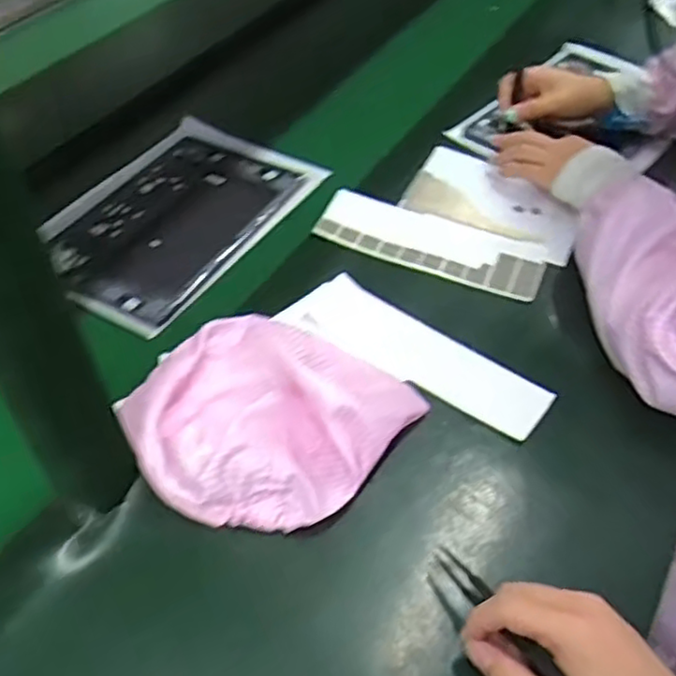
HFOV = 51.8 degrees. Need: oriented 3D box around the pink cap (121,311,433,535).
[{"bbox_3d":[-0.054,0.056,0.524,0.179,0.052,0.179,-1,47,2],"label":"pink cap"}]

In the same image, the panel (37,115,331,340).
[{"bbox_3d":[-0.169,-0.128,0.723,0.203,0.015,0.288,23,52,19],"label":"panel"}]

